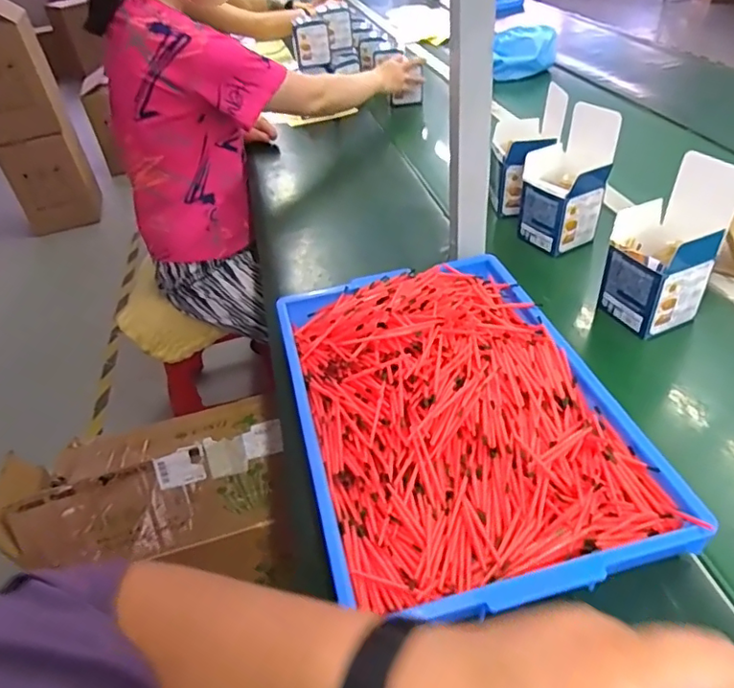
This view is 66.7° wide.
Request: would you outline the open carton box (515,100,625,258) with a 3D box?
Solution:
[{"bbox_3d":[0.283,-0.237,0.804,0.090,0.180,0.097,-27,43,-23],"label":"open carton box"}]

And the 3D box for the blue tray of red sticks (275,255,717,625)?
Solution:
[{"bbox_3d":[0.075,0.047,0.554,0.284,0.061,0.421,-13,40,-7],"label":"blue tray of red sticks"}]

